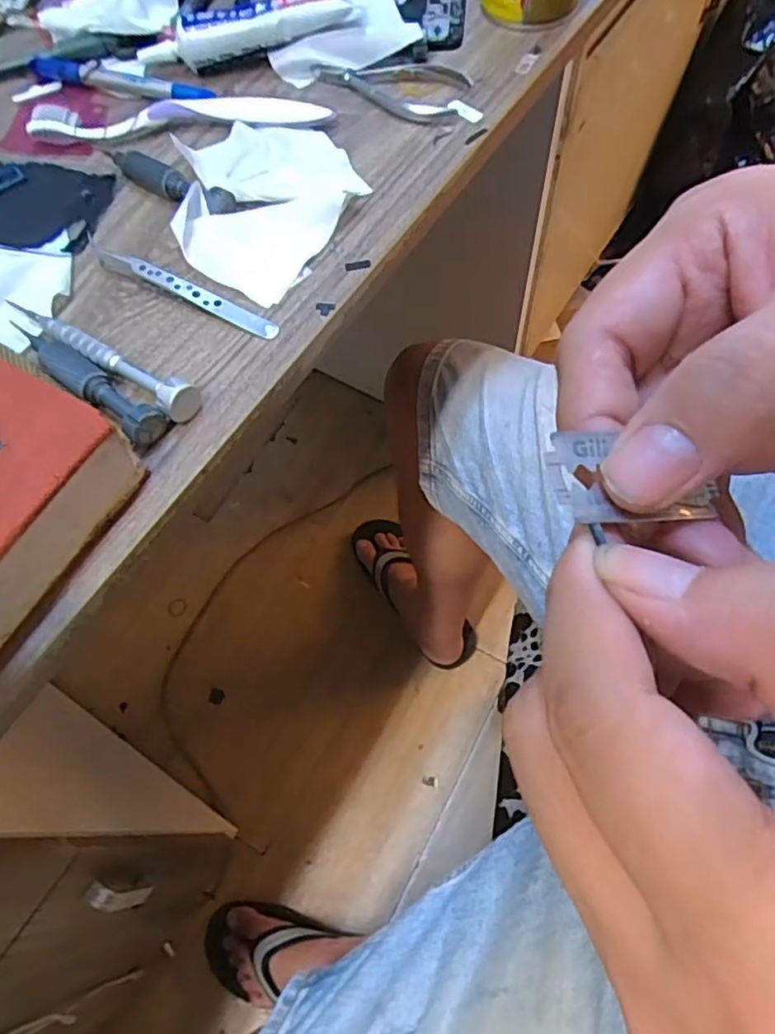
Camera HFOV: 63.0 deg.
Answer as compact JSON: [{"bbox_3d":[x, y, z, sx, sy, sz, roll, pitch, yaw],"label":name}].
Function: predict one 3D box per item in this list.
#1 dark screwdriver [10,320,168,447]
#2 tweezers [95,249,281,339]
[{"bbox_3d":[-0.142,-0.066,0.295,0.099,0.015,0.017,36,71,19],"label":"dark screwdriver"},{"bbox_3d":[-0.105,-0.115,0.321,0.113,0.011,0.010,25,68,15],"label":"tweezers"}]

